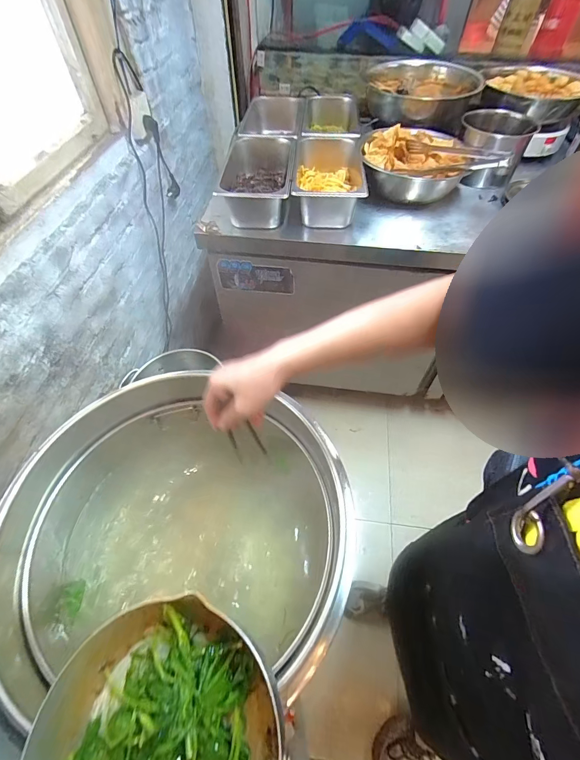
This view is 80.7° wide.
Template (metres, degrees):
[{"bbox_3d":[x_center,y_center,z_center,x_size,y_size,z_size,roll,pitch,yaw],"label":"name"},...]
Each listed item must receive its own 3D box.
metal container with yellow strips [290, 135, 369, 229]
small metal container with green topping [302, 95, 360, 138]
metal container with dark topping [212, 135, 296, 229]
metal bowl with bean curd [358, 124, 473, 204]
[{"bbox_3d":[0.101,-0.518,0.894,0.175,0.119,0.315,2,54,2],"label":"metal container with yellow strips"},{"bbox_3d":[0.122,-0.804,1.079,0.183,0.092,0.389,4,54,3],"label":"small metal container with green topping"},{"bbox_3d":[-0.085,-0.508,0.881,0.170,0.119,0.300,2,54,1],"label":"metal container with dark topping"},{"bbox_3d":[0.330,-0.584,0.953,0.266,0.117,0.284,4,54,3],"label":"metal bowl with bean curd"}]

